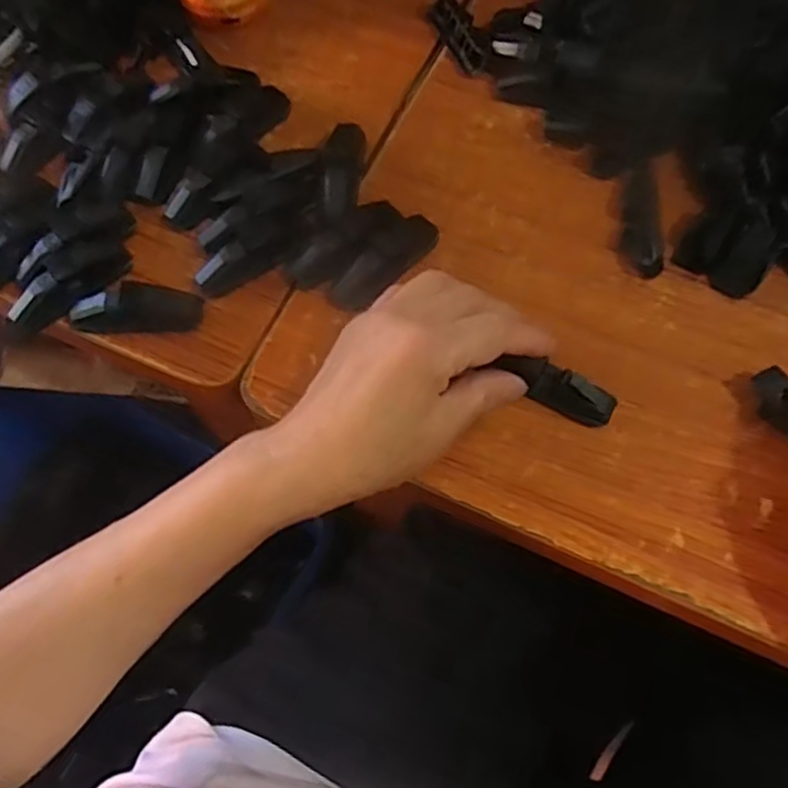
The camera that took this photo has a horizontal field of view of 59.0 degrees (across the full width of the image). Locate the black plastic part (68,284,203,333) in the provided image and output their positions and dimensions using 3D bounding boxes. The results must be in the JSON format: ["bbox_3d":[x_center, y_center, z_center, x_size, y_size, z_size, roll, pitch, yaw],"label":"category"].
[{"bbox_3d":[-0.144,-0.046,0.388,0.072,0.022,0.020,-5,67,-1],"label":"black plastic part"}]

